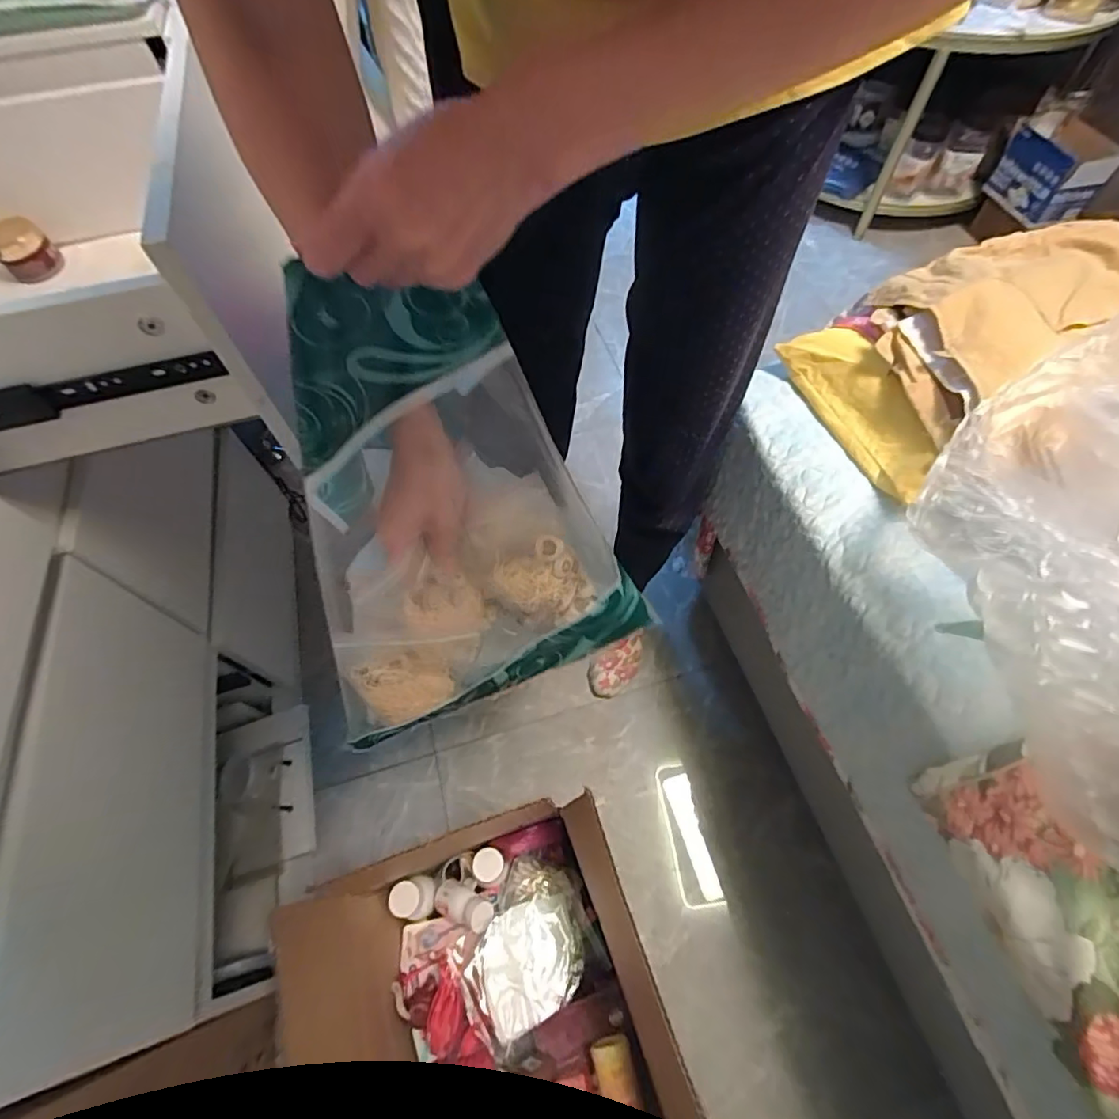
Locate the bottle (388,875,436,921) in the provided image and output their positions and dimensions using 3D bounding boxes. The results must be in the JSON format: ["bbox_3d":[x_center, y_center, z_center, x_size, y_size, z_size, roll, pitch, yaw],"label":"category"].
[{"bbox_3d":[-0.188,0.446,0.706,0.048,0.073,0.055,5,61,5],"label":"bottle"}]

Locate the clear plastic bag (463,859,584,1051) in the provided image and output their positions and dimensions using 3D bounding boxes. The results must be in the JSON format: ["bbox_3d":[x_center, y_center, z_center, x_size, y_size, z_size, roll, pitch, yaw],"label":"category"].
[{"bbox_3d":[-0.032,0.469,0.656,0.125,0.052,0.180,18,63,12],"label":"clear plastic bag"}]

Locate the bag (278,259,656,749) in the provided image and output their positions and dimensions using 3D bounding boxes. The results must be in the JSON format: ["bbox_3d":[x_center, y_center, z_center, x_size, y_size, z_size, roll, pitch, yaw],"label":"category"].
[{"bbox_3d":[-0.087,-0.034,0.404,0.241,0.343,0.073,-21,37,-6],"label":"bag"}]

